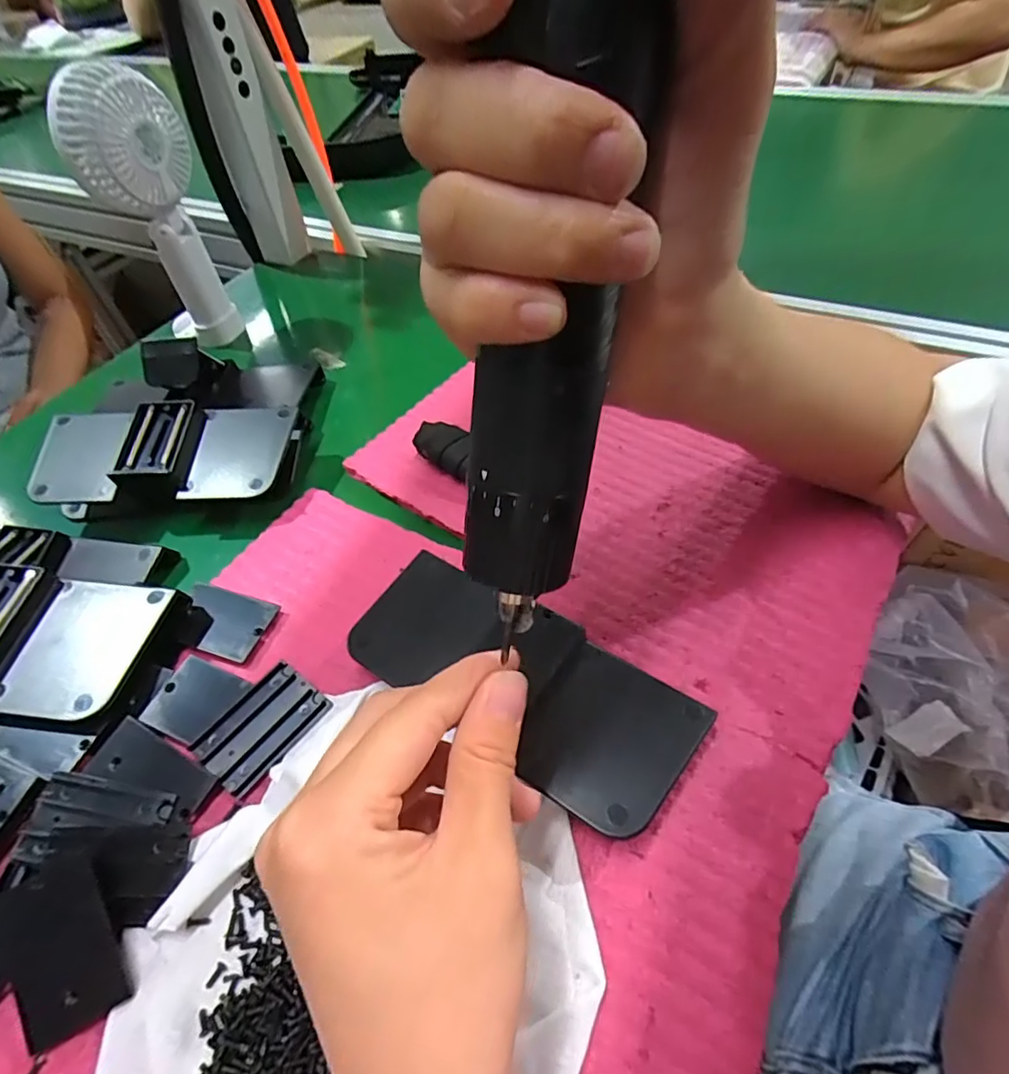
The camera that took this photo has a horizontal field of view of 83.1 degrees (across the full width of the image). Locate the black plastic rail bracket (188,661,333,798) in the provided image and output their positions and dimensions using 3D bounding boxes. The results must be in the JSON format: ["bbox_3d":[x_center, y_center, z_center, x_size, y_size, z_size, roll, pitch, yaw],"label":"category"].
[{"bbox_3d":[-0.113,0.089,0.267,0.036,0.008,0.054,27,58,25],"label":"black plastic rail bracket"}]

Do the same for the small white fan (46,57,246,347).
[{"bbox_3d":[-0.266,-0.250,0.449,0.041,0.191,0.082,8,51,13],"label":"small white fan"}]

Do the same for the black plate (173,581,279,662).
[{"bbox_3d":[-0.152,0.045,0.307,0.047,0.005,0.037,17,50,2],"label":"black plate"}]

